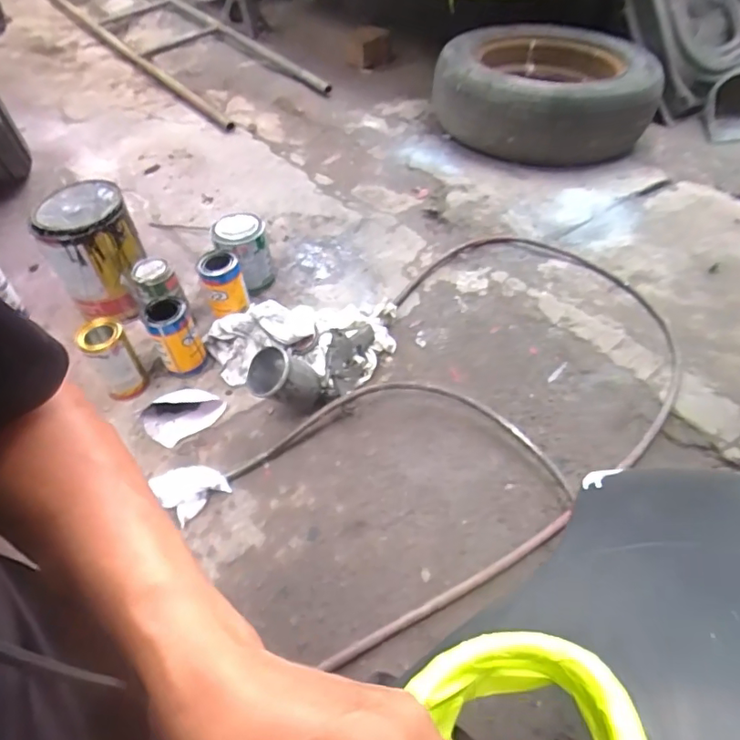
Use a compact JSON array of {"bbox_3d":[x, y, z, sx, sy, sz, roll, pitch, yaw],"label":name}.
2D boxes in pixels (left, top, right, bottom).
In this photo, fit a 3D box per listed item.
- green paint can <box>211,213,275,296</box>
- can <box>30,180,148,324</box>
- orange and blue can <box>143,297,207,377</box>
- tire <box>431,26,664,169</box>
[{"bbox_3d":[-0.246,-0.222,1.043,0.093,0.152,0.092,26,56,24],"label":"green paint can"},{"bbox_3d":[-0.505,-0.221,0.984,0.156,0.187,0.157,-26,53,-17],"label":"can"},{"bbox_3d":[-0.332,-0.056,0.902,0.073,0.123,0.068,-2,51,2],"label":"orange and blue can"},{"bbox_3d":[0.479,-0.789,1.457,0.577,0.187,0.530,-2,51,2],"label":"tire"}]

